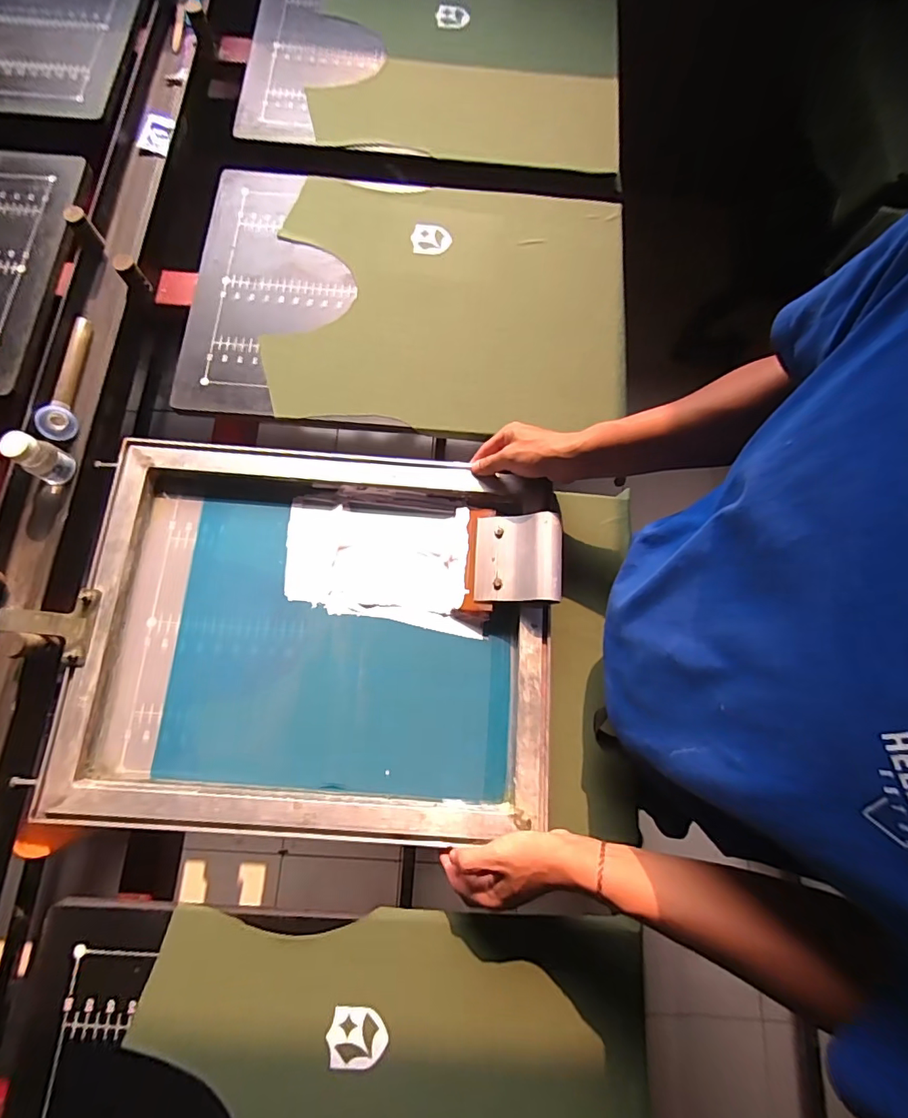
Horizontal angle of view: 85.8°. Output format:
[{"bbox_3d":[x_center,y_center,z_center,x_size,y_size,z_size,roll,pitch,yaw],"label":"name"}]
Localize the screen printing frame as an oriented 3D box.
[{"bbox_3d":[-0.152,0.080,0.558,0.511,0.037,0.418,3,75,0],"label":"screen printing frame"}]

